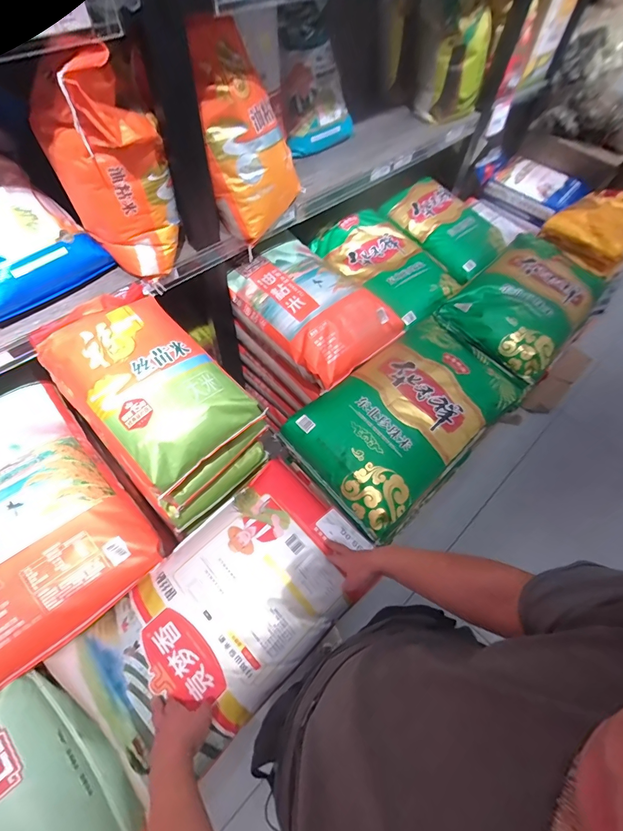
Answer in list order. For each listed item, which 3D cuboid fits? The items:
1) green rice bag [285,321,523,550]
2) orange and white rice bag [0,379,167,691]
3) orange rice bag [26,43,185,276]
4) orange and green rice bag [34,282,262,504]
[{"bbox_3d":[0.268,-0.019,0.994,0.616,0.088,0.356,-37,68,-22],"label":"green rice bag"},{"bbox_3d":[-0.611,0.194,0.763,0.358,0.112,0.534,-37,68,-22],"label":"orange and white rice bag"},{"bbox_3d":[-0.391,-0.474,0.754,0.172,0.304,0.154,23,60,10],"label":"orange rice bag"},{"bbox_3d":[-0.350,-0.078,0.797,0.410,0.127,0.270,40,65,18],"label":"orange and green rice bag"}]

